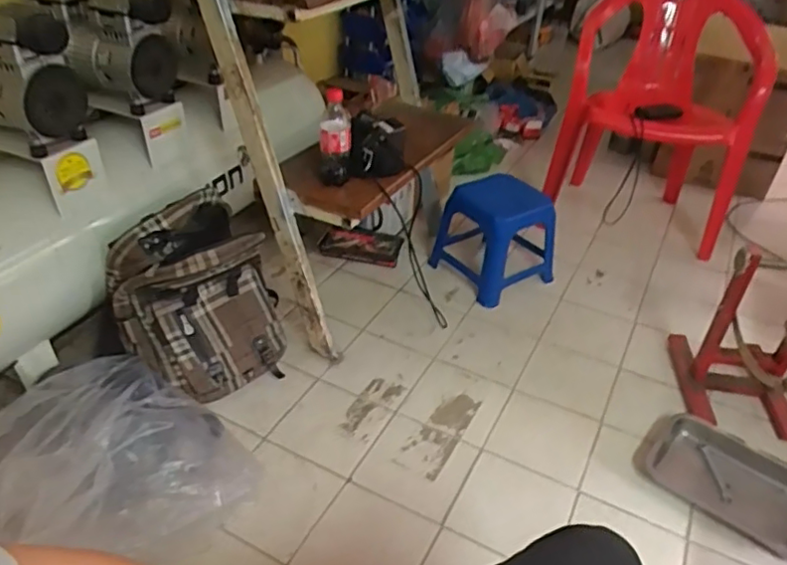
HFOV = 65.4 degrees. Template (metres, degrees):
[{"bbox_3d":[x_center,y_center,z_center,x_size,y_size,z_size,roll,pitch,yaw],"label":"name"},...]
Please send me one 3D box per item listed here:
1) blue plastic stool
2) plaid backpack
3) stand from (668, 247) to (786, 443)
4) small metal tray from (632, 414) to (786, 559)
[{"bbox_3d":[0.287,-0.143,1.706,0.259,0.266,0.259,-21,42,-29],"label":"blue plastic stool"},{"bbox_3d":[-0.384,0.037,1.250,0.320,0.353,0.188,-28,46,-35],"label":"plaid backpack"},{"bbox_3d":[0.784,0.099,1.318,0.227,0.365,0.288,5,36,3],"label":"stand"},{"bbox_3d":[0.672,0.384,1.206,0.337,0.040,0.201,30,44,32],"label":"small metal tray"}]

